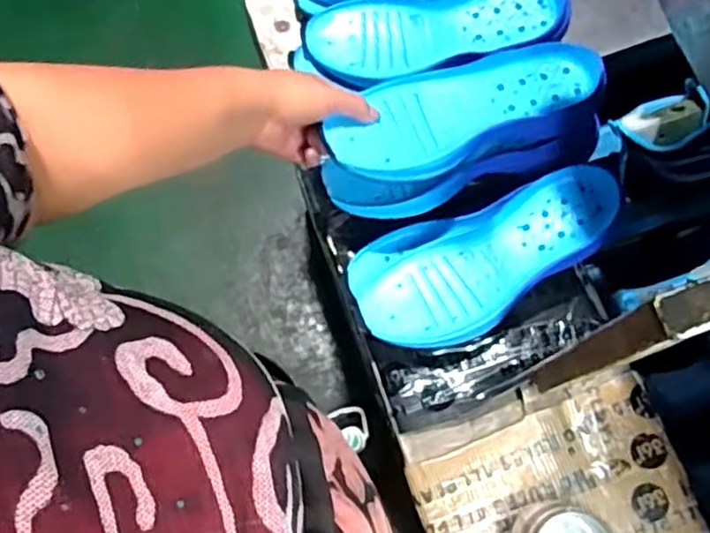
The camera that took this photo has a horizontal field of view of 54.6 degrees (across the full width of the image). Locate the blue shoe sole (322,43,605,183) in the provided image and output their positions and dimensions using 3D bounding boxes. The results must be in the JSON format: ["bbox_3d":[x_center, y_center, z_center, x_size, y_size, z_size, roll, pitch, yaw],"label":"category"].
[{"bbox_3d":[0.098,-0.147,0.626,0.262,0.037,0.101,-24,77,-12],"label":"blue shoe sole"}]

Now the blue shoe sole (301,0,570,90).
[{"bbox_3d":[0.080,-0.244,0.714,0.264,0.023,0.093,-6,76,12],"label":"blue shoe sole"}]

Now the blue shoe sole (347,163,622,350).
[{"bbox_3d":[0.119,0.000,0.649,0.252,0.057,0.120,-16,77,-3],"label":"blue shoe sole"}]

